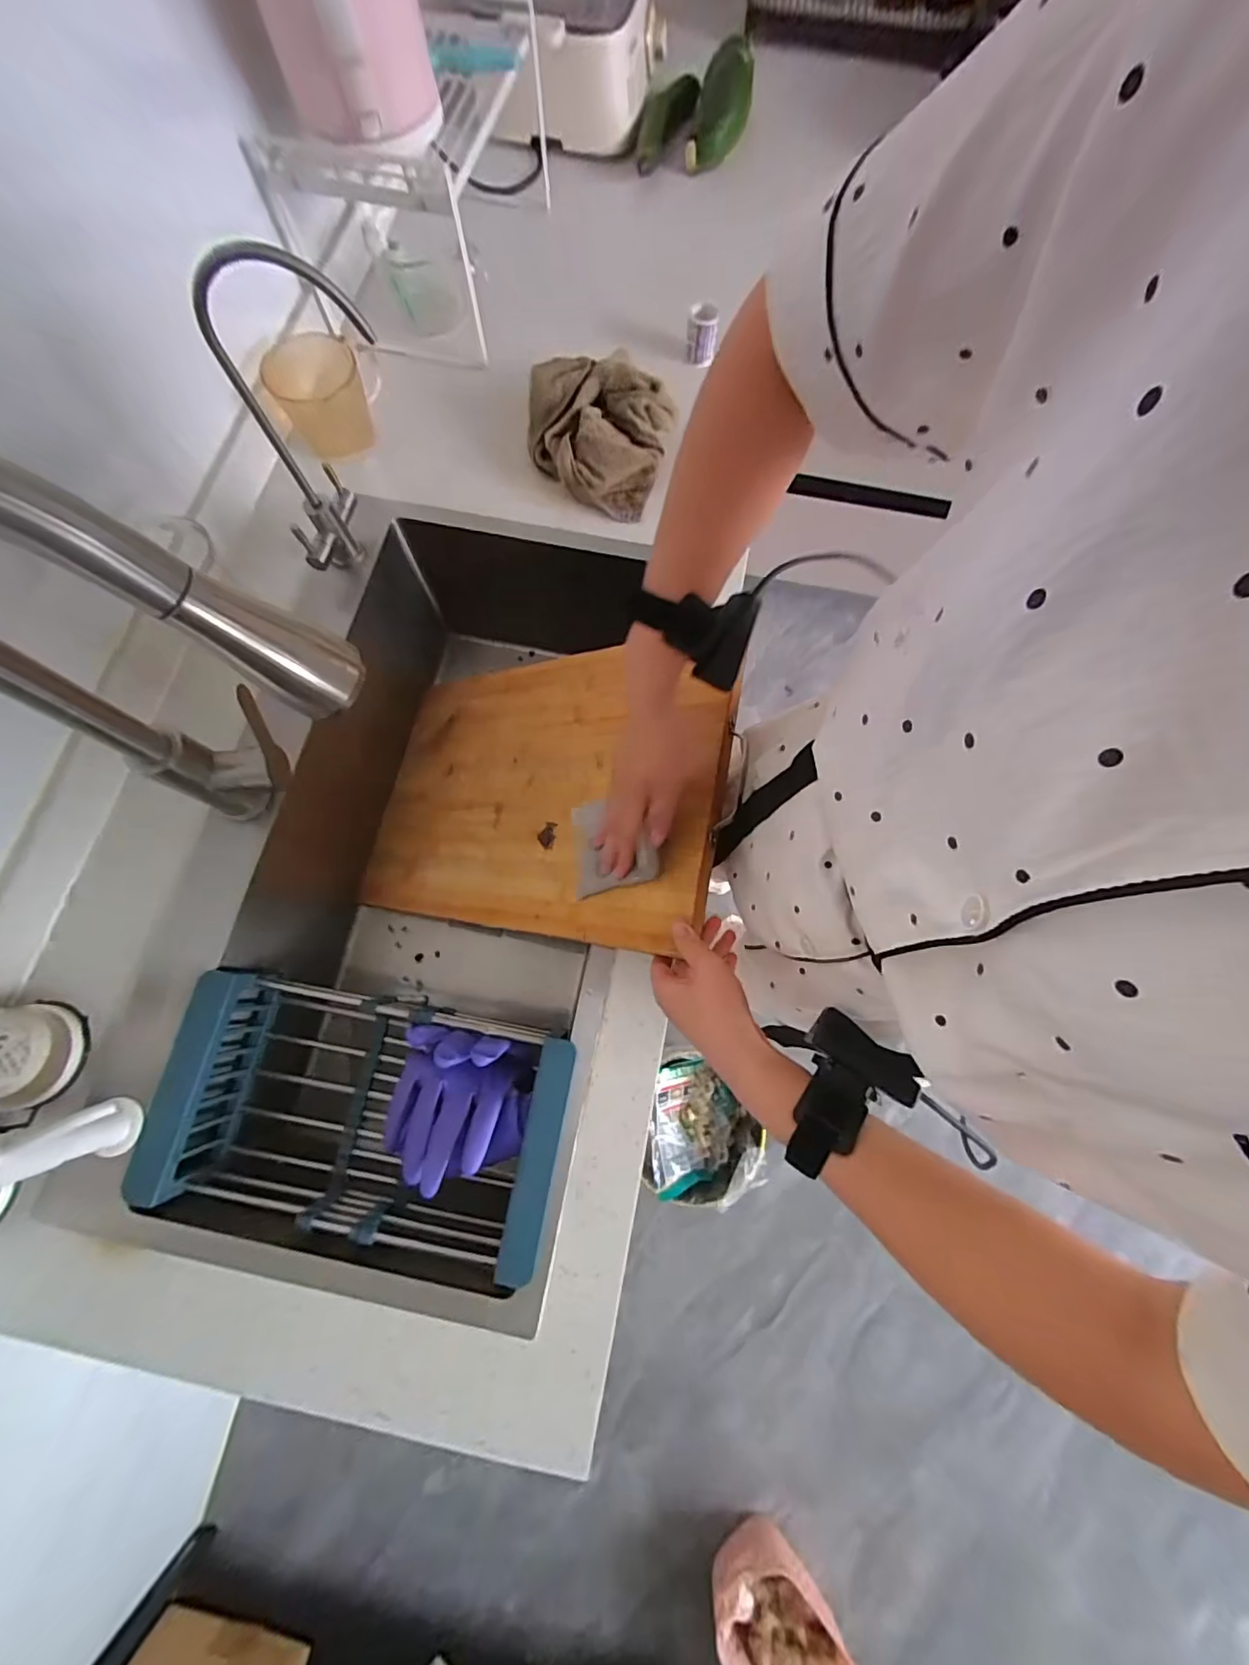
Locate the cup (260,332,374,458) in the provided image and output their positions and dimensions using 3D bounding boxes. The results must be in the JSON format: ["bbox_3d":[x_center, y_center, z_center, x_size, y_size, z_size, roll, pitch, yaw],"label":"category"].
[{"bbox_3d":[-0.341,-0.495,0.618,0.088,0.087,0.082,-15,76,-5],"label":"cup"}]

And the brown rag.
[{"bbox_3d":[-0.033,-0.466,0.623,0.160,0.074,0.156,19,76,4],"label":"brown rag"}]

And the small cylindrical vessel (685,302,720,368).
[{"bbox_3d":[0.095,-0.607,0.664,0.036,0.048,0.033,0,75,-1],"label":"small cylindrical vessel"}]

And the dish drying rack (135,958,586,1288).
[{"bbox_3d":[-0.239,0.258,0.513,0.341,0.083,0.187,11,75,2],"label":"dish drying rack"}]

